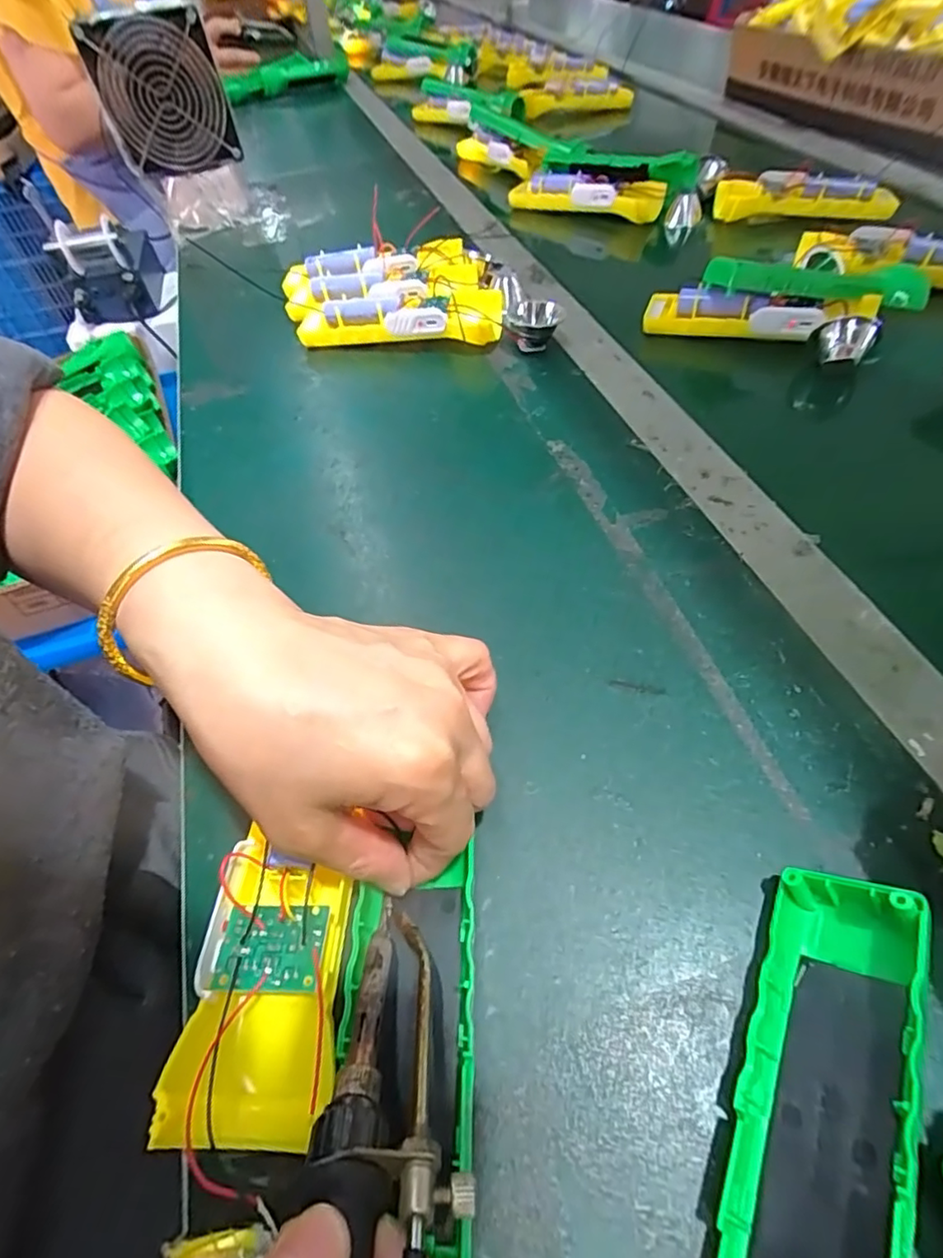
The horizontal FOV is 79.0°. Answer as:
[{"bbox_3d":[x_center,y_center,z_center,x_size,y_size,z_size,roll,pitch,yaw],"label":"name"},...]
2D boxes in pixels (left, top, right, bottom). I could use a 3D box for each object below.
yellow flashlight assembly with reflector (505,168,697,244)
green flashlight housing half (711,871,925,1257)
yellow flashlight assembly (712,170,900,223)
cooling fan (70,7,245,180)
[{"bbox_3d":[0.140,-0.465,0.623,0.202,0.048,0.037,19,58,18],"label":"yellow flashlight assembly with reflector"},{"bbox_3d":[0.097,0.150,0.156,0.050,0.035,0.165,23,58,20],"label":"green flashlight housing half"},{"bbox_3d":[0.343,-0.448,0.590,0.174,0.034,0.032,14,55,14],"label":"yellow flashlight assembly"},{"bbox_3d":[-0.321,-0.555,0.597,0.121,0.116,0.034,-18,55,-7],"label":"cooling fan"}]

